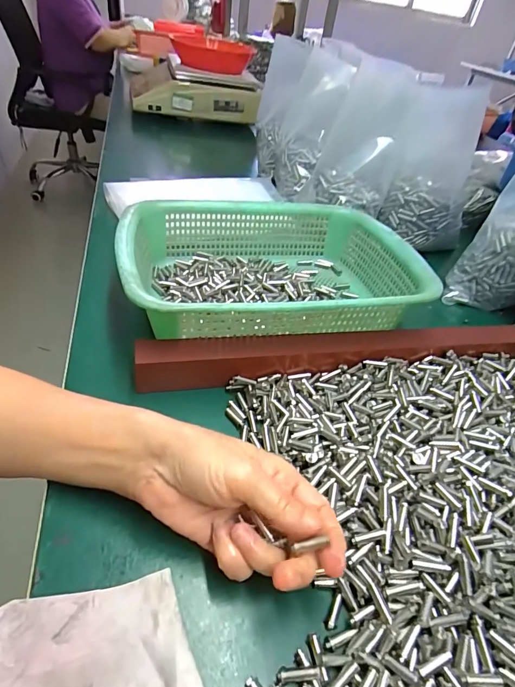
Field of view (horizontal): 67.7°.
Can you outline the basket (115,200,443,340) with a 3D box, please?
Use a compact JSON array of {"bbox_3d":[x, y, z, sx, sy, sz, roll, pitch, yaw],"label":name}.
[{"bbox_3d":[0.014,-0.084,0.417,0.295,0.072,0.226,-4,44,-14],"label":"basket"}]

